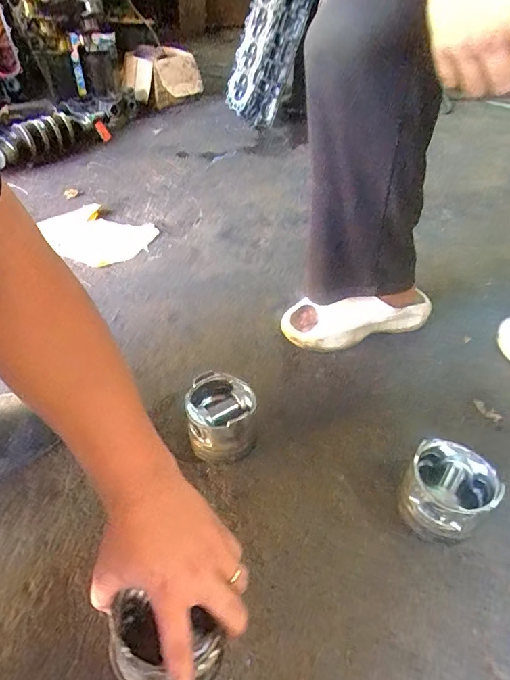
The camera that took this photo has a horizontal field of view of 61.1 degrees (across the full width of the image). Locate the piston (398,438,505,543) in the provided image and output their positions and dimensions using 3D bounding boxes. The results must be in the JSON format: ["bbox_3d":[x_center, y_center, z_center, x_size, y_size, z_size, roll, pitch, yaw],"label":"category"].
[{"bbox_3d":[0.227,0.177,0.513,0.092,0.088,0.090,1,42,-1],"label":"piston"}]

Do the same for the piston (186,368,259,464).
[{"bbox_3d":[-0.045,0.108,0.583,0.088,0.091,0.096,1,42,-1],"label":"piston"}]

